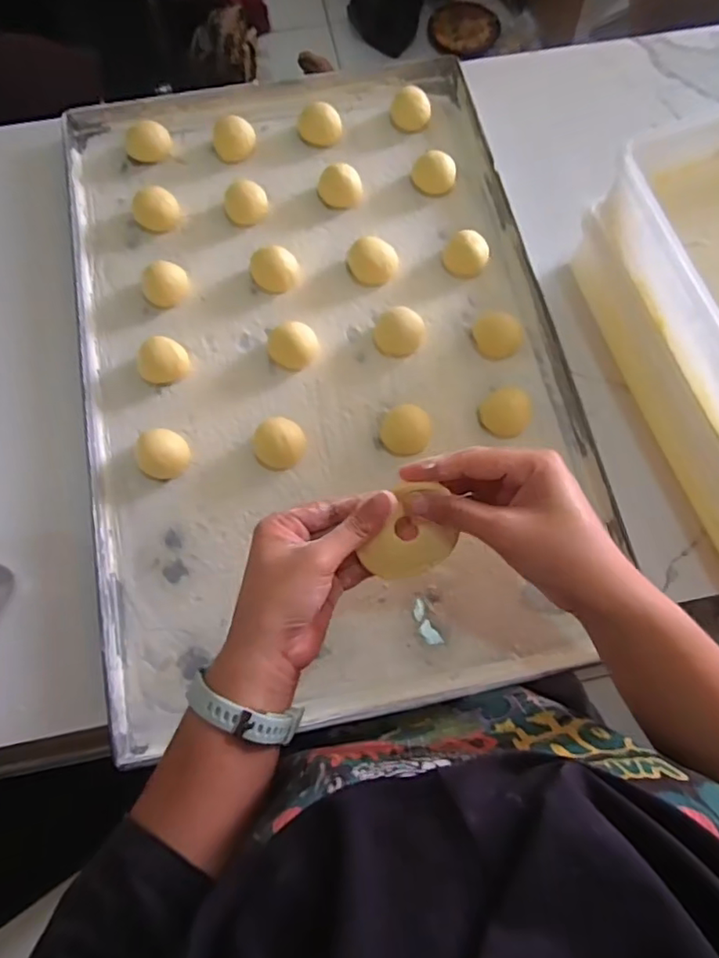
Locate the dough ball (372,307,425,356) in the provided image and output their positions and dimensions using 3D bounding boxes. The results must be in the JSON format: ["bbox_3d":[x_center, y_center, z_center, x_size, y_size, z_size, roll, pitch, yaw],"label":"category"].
[{"bbox_3d":[0.036,-0.130,0.514,0.042,0.025,0.042,0,72,0],"label":"dough ball"}]

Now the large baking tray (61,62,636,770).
[{"bbox_3d":[-0.033,-0.121,0.509,0.416,0.025,0.612,-12,75,-4],"label":"large baking tray"}]

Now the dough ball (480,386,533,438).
[{"bbox_3d":[0.127,-0.057,0.492,0.040,0.028,0.038,0,72,0],"label":"dough ball"}]

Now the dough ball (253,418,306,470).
[{"bbox_3d":[-0.066,-0.030,0.481,0.040,0.032,0.043,0,72,0],"label":"dough ball"}]

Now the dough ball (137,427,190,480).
[{"bbox_3d":[-0.162,-0.022,0.475,0.037,0.030,0.035,0,72,0],"label":"dough ball"}]

